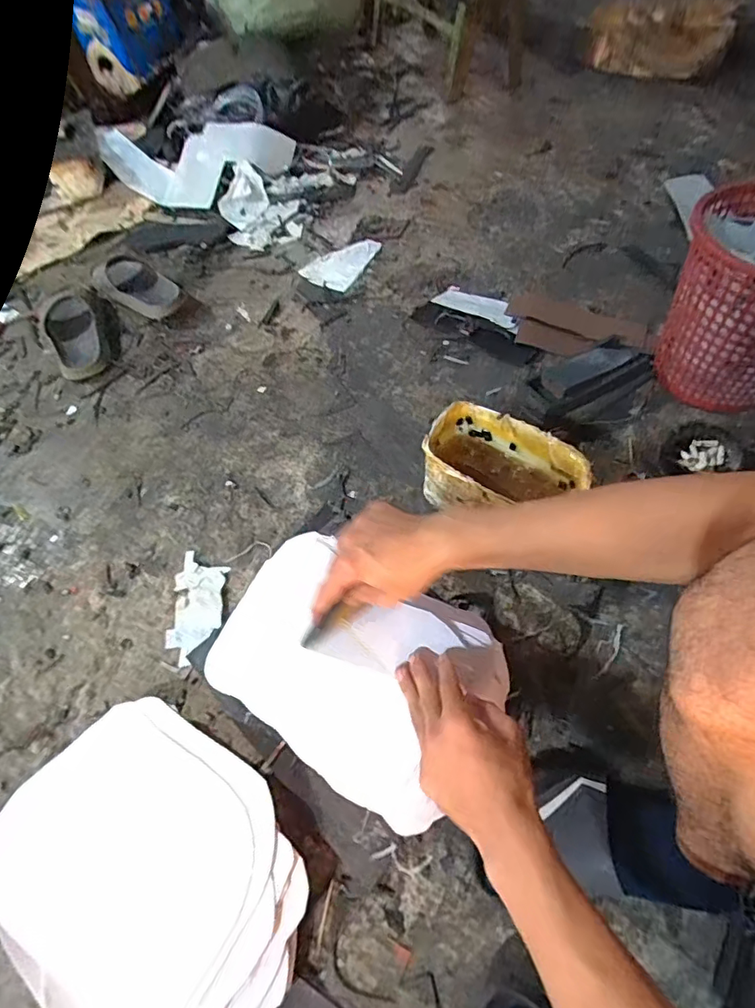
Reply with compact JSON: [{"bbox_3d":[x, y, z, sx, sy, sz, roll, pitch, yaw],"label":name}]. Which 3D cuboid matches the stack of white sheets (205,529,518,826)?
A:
[{"bbox_3d":[-0.027,0.160,0.511,0.280,0.036,0.205,25,63,18],"label":"stack of white sheets"}]

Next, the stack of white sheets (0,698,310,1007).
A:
[{"bbox_3d":[-0.218,0.354,0.485,0.231,0.060,0.313,-40,64,-19],"label":"stack of white sheets"}]

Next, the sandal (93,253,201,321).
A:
[{"bbox_3d":[-0.459,-0.439,0.997,0.217,0.083,0.113,33,66,21],"label":"sandal"}]

